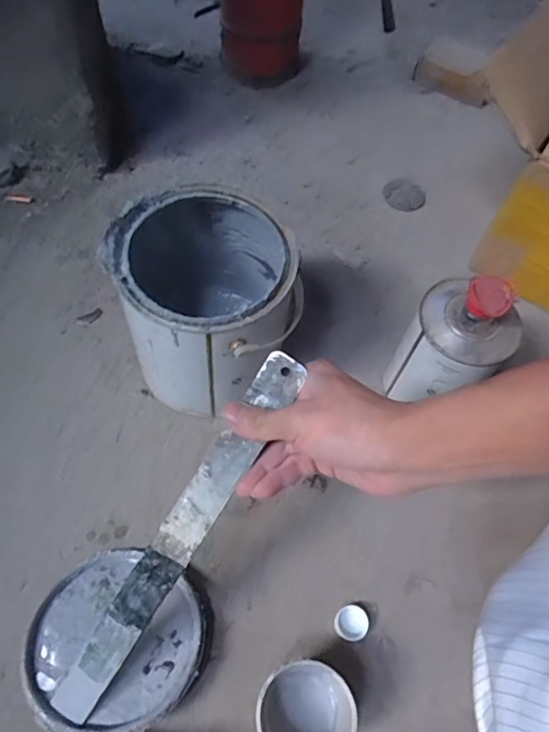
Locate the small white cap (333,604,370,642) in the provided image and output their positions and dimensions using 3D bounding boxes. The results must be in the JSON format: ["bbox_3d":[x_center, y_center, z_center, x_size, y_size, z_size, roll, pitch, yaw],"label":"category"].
[{"bbox_3d":[0.074,0.248,0.519,0.031,0.014,0.031,1,62,-2],"label":"small white cap"}]

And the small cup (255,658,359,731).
[{"bbox_3d":[0.028,0.294,0.454,0.086,0.068,0.078,27,64,11],"label":"small cup"}]

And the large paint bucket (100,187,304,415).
[{"bbox_3d":[-0.068,-0.062,0.568,0.163,0.207,0.164,1,62,-2],"label":"large paint bucket"}]

